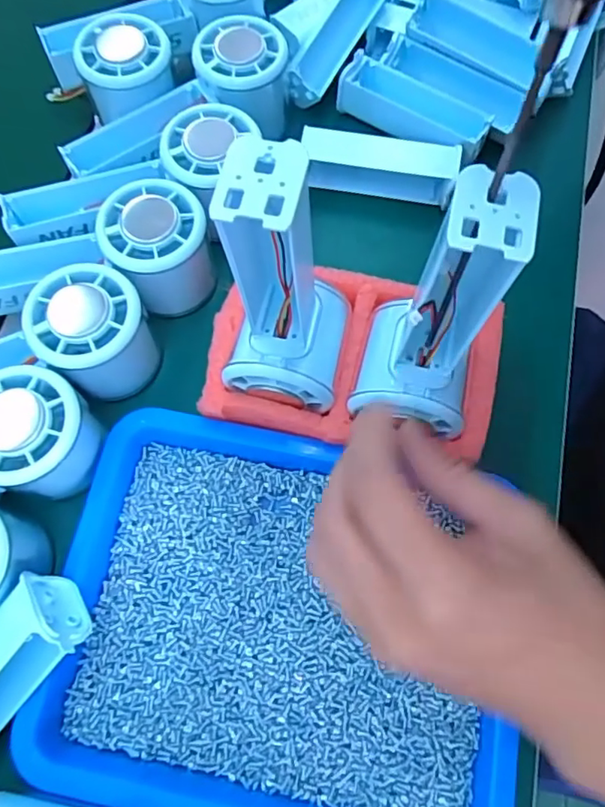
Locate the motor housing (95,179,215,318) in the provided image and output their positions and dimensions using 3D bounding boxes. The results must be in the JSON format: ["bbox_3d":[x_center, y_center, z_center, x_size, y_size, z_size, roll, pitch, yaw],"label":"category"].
[{"bbox_3d":[-0.079,-0.084,0.310,0.053,0.054,0.057,0,70,0],"label":"motor housing"}]

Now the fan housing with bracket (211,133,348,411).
[{"bbox_3d":[-0.006,-0.047,0.225,0.048,0.124,0.058,13,71,5],"label":"fan housing with bracket"}]

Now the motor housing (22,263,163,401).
[{"bbox_3d":[-0.108,-0.035,0.295,0.056,0.056,0.054,0,70,0],"label":"motor housing"}]

